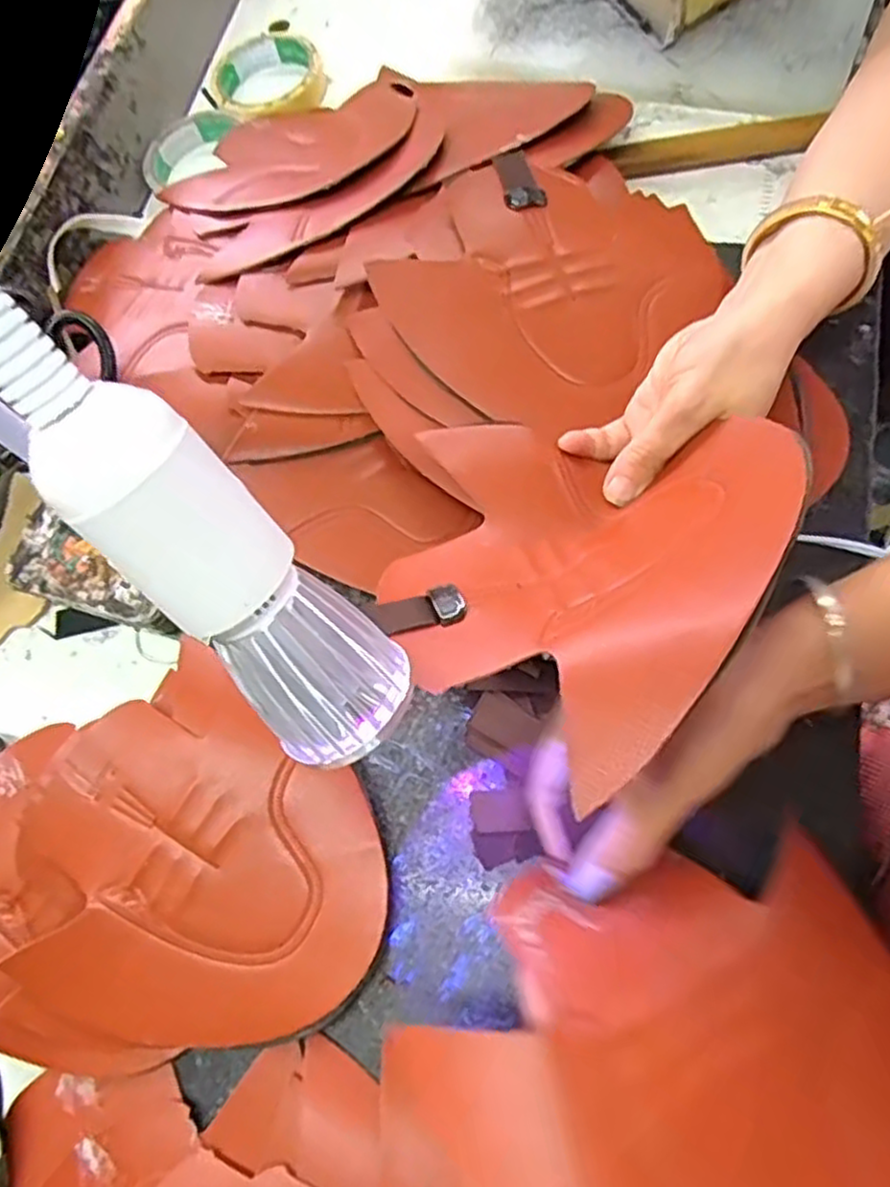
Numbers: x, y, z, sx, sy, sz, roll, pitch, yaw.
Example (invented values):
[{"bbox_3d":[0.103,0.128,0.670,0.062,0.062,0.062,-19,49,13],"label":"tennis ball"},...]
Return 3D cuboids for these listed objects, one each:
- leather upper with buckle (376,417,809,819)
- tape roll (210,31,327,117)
[{"bbox_3d":[0.048,-0.018,0.306,0.155,0.033,0.159,29,66,38],"label":"leather upper with buckle"},{"bbox_3d":[-0.143,-0.416,0.593,0.088,0.028,0.100,-24,67,0],"label":"tape roll"}]

